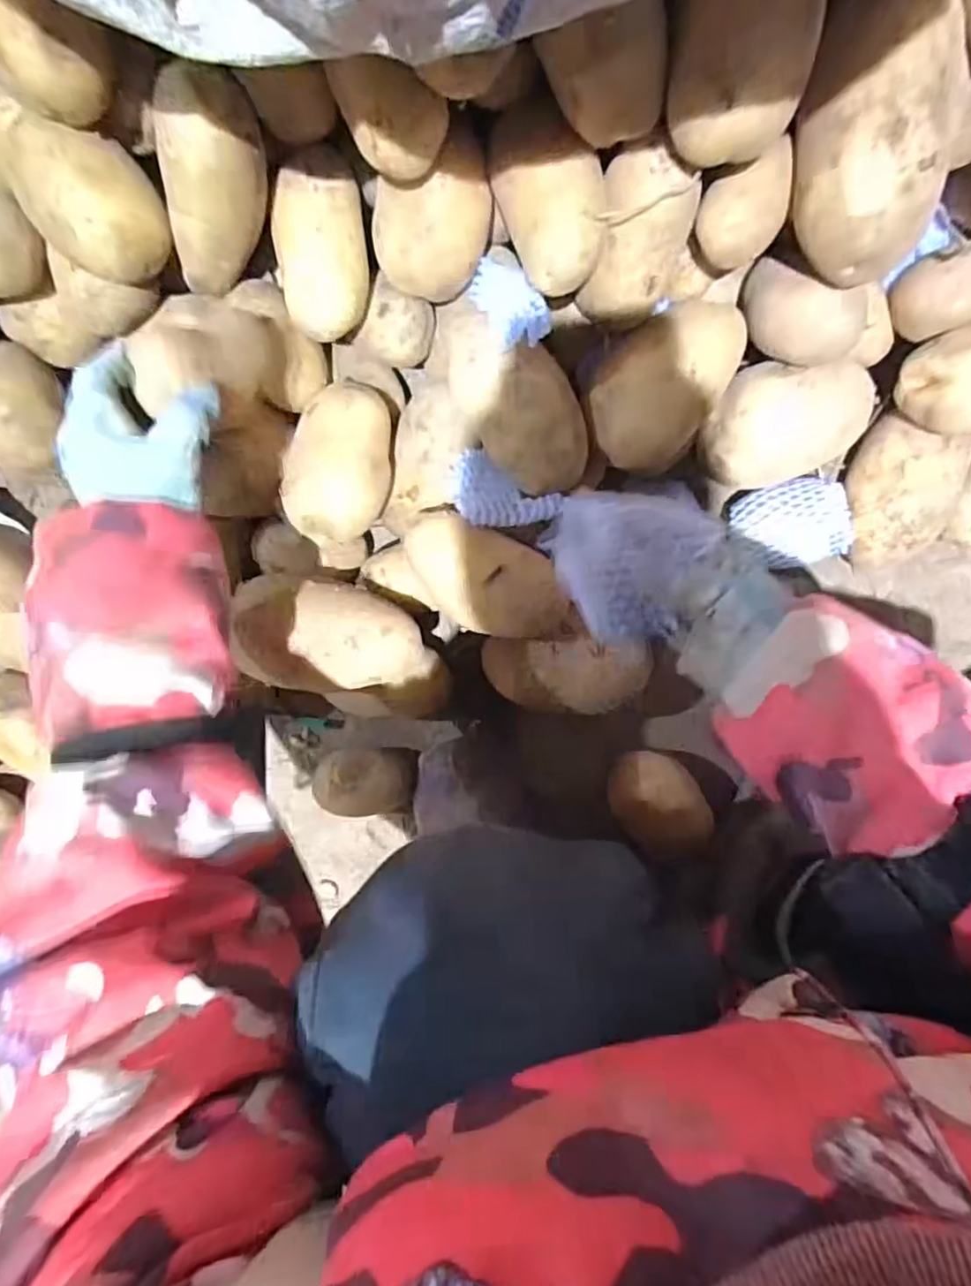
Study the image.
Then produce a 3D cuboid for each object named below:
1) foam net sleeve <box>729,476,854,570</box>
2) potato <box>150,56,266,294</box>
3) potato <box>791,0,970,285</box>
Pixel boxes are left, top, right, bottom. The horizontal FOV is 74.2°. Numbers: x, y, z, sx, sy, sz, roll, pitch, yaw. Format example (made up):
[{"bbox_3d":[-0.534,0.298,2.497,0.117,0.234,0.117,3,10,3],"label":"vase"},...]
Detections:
[{"bbox_3d":[0.250,-0.094,0.523,0.076,0.045,0.064,-19,63,20],"label":"foam net sleeve"},{"bbox_3d":[-0.164,-0.277,0.394,0.046,0.049,0.118,23,142,-2],"label":"potato"},{"bbox_3d":[0.216,-0.296,0.355,0.065,0.054,0.156,-2,98,1],"label":"potato"}]

